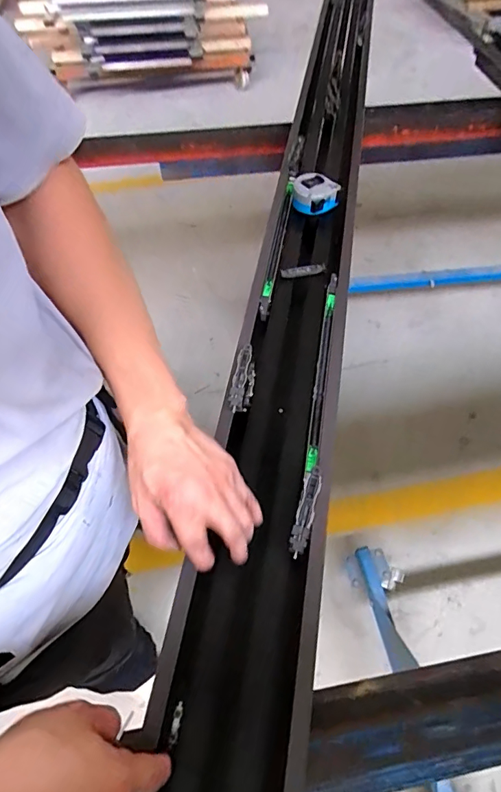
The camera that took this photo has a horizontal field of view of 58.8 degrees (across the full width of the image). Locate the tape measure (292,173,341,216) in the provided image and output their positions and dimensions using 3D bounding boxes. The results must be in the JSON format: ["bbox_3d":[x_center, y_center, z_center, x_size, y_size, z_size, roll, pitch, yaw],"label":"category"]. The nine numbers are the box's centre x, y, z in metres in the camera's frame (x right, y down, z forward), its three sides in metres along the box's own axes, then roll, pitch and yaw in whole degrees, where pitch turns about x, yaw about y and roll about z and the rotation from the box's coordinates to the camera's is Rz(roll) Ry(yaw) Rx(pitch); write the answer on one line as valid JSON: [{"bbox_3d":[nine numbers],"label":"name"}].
[{"bbox_3d":[0.108,-0.332,0.732,0.076,0.041,0.064,9,58,7],"label":"tape measure"}]

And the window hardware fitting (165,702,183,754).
[{"bbox_3d":[-0.067,0.296,0.398,0.008,0.006,0.037,10,58,7],"label":"window hardware fitting"}]

